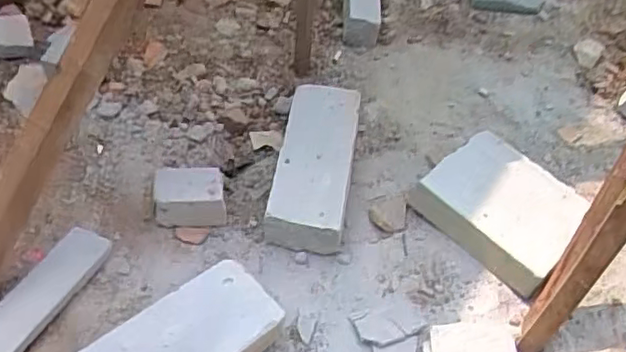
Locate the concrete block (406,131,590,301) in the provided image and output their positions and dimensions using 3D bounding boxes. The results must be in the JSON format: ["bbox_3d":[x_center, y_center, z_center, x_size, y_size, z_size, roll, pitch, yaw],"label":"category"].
[{"bbox_3d":[0.326,0.052,1.130,0.256,0.073,0.209,37,57,22],"label":"concrete block"}]

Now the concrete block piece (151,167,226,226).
[{"bbox_3d":[-0.209,0.036,1.102,0.114,0.078,0.084,-1,51,-6],"label":"concrete block piece"}]

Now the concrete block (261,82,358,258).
[{"bbox_3d":[0.004,-0.025,1.162,0.129,0.095,0.331,10,51,2],"label":"concrete block"}]

